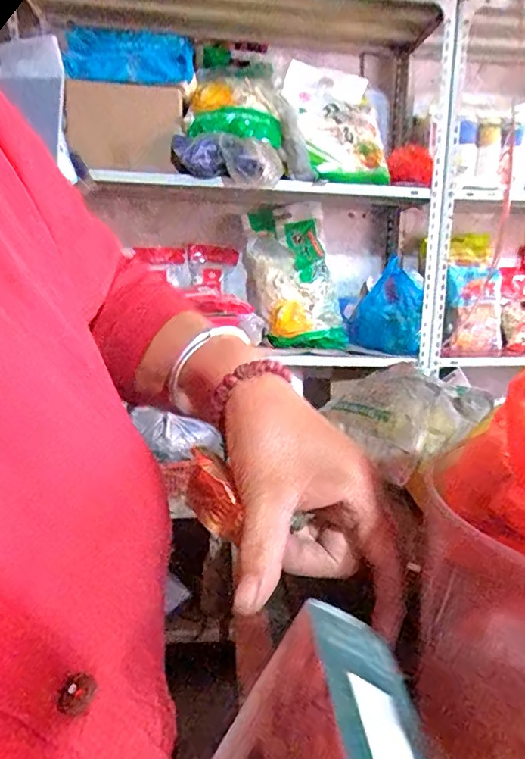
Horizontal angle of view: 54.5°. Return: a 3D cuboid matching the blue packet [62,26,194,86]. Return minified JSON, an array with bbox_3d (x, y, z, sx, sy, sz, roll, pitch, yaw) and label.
[{"bbox_3d":[-0.299,-0.722,1.140,0.281,0.114,0.048,-1,12,-2],"label":"blue packet"}]

